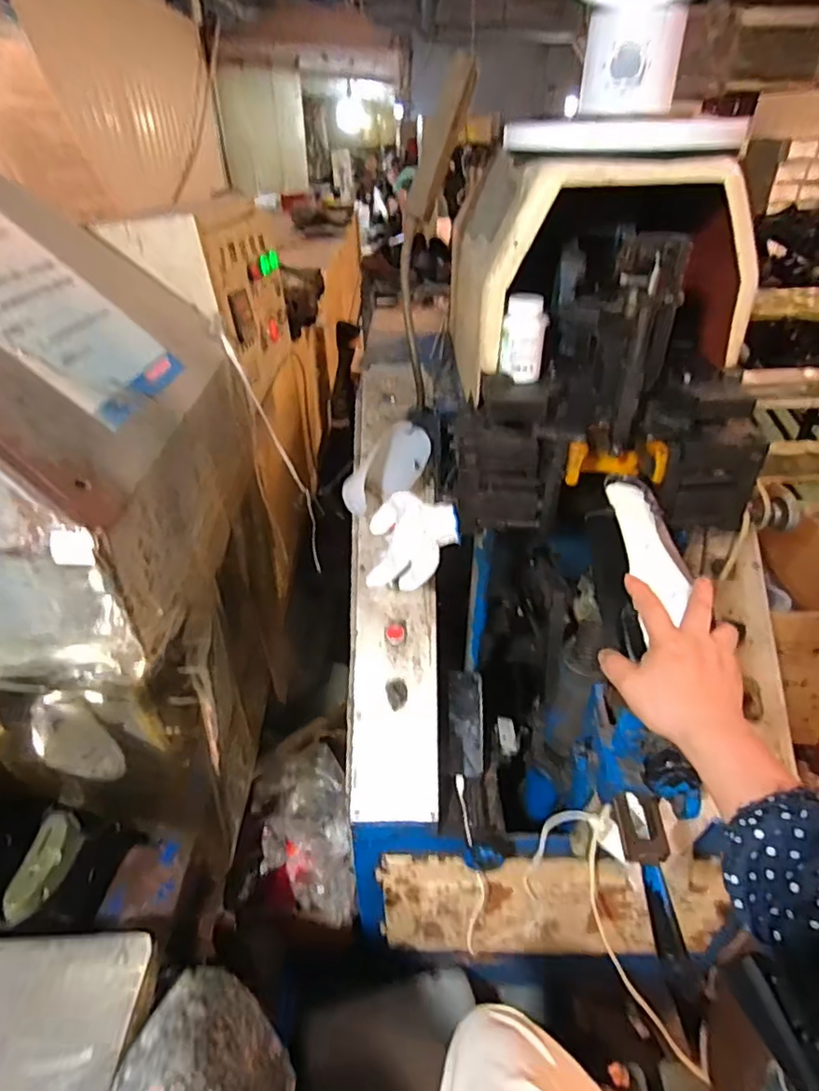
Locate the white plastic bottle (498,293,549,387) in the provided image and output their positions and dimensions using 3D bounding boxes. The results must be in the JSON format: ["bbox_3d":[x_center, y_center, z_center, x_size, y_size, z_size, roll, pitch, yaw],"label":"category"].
[{"bbox_3d":[0.133,-0.241,0.692,0.047,0.090,0.036,14,37,21],"label":"white plastic bottle"}]

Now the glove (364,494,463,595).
[{"bbox_3d":[0.005,-0.006,0.783,0.121,0.109,0.066,4,35,8],"label":"glove"}]

